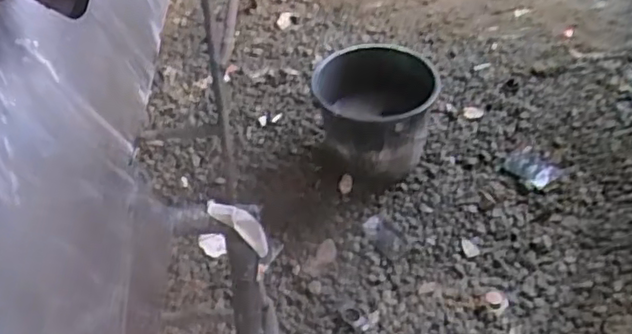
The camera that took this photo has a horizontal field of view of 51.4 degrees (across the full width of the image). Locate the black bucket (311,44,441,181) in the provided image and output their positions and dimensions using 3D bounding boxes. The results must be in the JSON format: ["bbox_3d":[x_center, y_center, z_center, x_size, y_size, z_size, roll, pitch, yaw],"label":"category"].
[{"bbox_3d":[0.138,-0.116,1.511,0.252,0.227,0.275,-4,45,4],"label":"black bucket"}]

